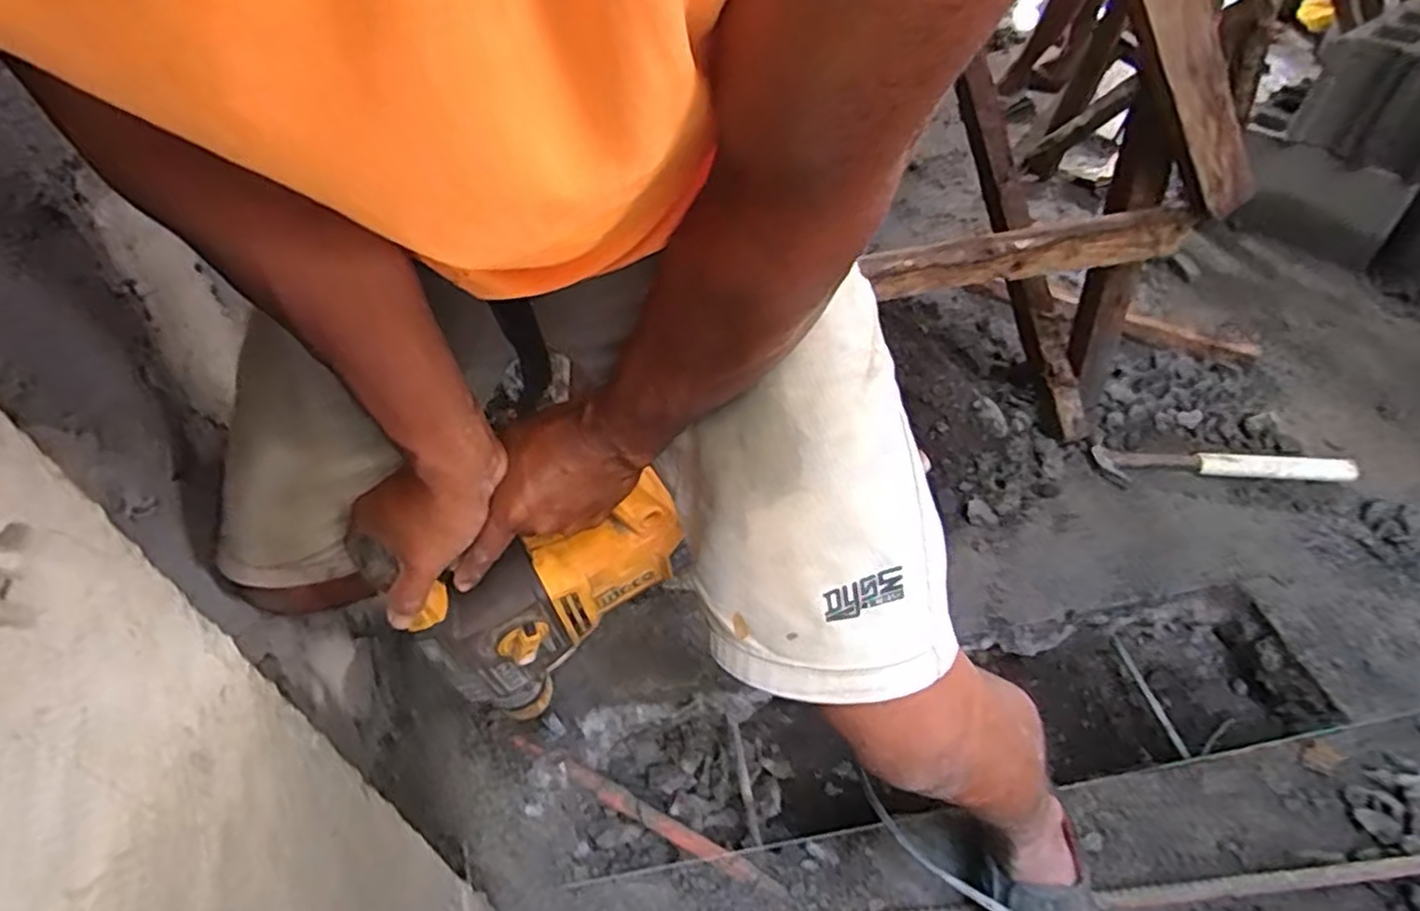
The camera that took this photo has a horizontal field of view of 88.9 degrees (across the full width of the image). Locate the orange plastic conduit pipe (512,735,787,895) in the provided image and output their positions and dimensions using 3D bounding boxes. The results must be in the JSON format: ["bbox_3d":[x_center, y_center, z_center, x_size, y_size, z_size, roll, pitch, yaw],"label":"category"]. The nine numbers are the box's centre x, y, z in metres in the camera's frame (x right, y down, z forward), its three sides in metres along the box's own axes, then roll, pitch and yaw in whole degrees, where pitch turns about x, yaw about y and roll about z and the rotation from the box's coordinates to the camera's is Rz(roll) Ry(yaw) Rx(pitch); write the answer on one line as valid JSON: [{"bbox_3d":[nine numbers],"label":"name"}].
[{"bbox_3d":[-0.080,0.396,0.810,0.343,0.016,0.023,21,50,20],"label":"orange plastic conduit pipe"}]

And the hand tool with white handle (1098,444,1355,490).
[{"bbox_3d":[0.786,0.009,1.087,0.389,0.042,0.072,0,46,1],"label":"hand tool with white handle"}]

